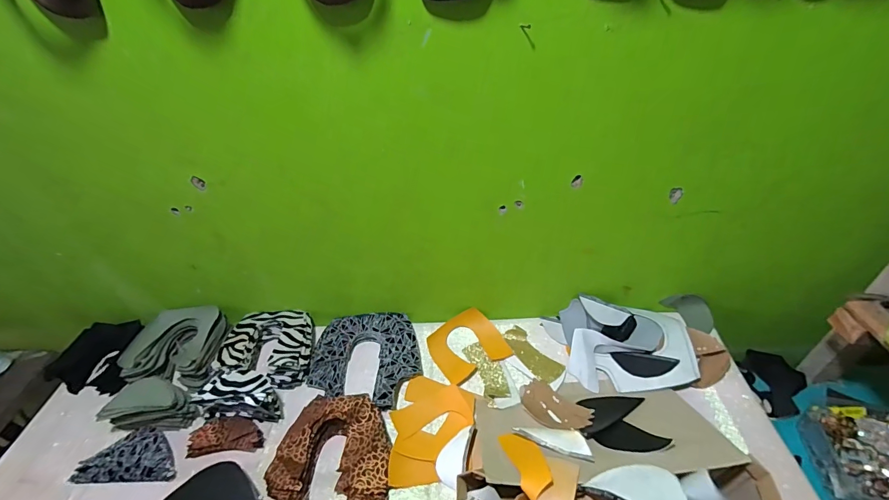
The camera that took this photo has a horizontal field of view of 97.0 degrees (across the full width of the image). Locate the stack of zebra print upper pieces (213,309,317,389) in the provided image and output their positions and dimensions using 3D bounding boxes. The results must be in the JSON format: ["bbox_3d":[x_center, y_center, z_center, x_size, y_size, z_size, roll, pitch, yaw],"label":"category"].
[{"bbox_3d":[-0.324,0.179,0.727,0.168,0.055,0.138,0,41,5],"label":"stack of zebra print upper pieces"}]

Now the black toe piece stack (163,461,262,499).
[{"bbox_3d":[-0.328,0.341,0.558,0.145,0.035,0.069,-4,41,0],"label":"black toe piece stack"}]

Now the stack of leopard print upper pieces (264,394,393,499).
[{"bbox_3d":[-0.166,0.293,0.586,0.178,0.046,0.143,1,41,6],"label":"stack of leopard print upper pieces"}]

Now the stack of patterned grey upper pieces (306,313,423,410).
[{"bbox_3d":[-0.141,0.193,0.701,0.192,0.024,0.180,-4,41,0],"label":"stack of patterned grey upper pieces"}]

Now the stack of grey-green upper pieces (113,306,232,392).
[{"bbox_3d":[-0.488,0.178,0.727,0.162,0.059,0.134,-2,41,2],"label":"stack of grey-green upper pieces"}]

